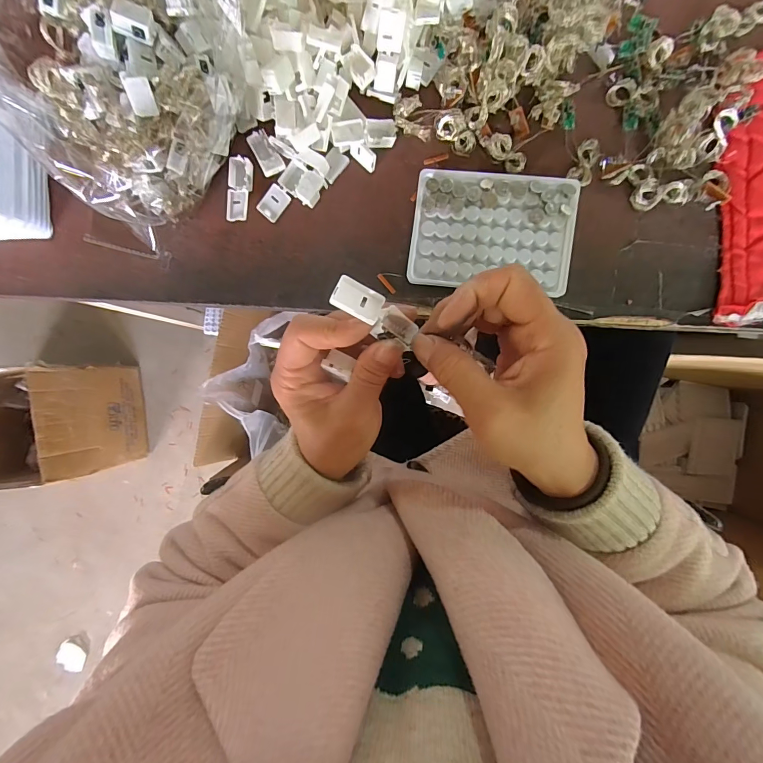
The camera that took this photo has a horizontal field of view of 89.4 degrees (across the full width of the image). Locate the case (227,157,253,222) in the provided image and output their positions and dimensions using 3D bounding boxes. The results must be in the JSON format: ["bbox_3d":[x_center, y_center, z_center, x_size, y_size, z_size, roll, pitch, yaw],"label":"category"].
[{"bbox_3d":[-0.130,-0.174,0.351,0.021,0.014,0.055,9,92,5],"label":"case"}]

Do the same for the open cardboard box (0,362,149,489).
[{"bbox_3d":[-0.917,0.115,0.994,0.440,0.287,0.262,-7,91,6],"label":"open cardboard box"}]

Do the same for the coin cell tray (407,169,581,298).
[{"bbox_3d":[0.092,-0.125,0.326,0.129,0.021,0.092,7,92,5],"label":"coin cell tray"}]

